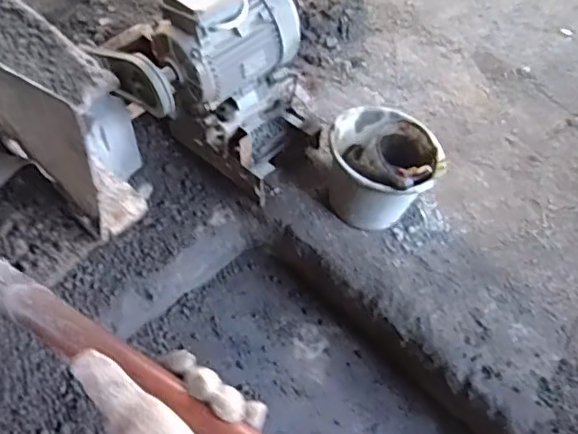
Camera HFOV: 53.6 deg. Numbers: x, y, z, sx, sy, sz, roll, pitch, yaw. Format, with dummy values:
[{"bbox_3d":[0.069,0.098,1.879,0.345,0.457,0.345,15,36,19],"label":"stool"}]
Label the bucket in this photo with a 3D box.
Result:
[{"bbox_3d":[0.228,-0.120,1.368,0.243,0.224,0.245,3,58,-4],"label":"bucket"}]

